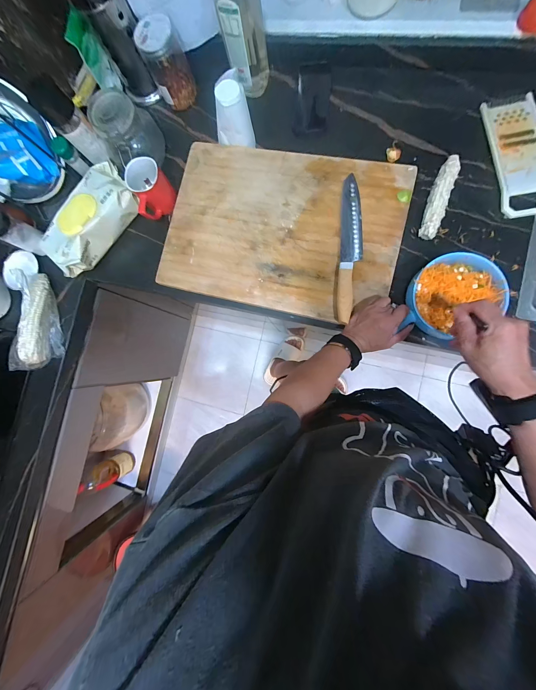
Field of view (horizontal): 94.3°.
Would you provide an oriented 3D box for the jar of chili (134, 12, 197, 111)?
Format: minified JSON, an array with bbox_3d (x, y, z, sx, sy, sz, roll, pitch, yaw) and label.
[{"bbox_3d":[-0.216,-0.605,0.541,0.081,0.110,0.078,-1,86,8],"label":"jar of chili"}]

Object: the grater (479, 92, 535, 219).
[{"bbox_3d":[0.482,-0.363,0.475,0.092,0.017,0.234,-8,85,8],"label":"grater"}]

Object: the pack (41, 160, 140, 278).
[{"bbox_3d":[-0.400,-0.279,0.554,0.107,0.068,0.238,43,93,8],"label":"pack"}]

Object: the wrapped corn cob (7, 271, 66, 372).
[{"bbox_3d":[-0.533,-0.054,0.573,0.055,0.076,0.215,-3,86,8],"label":"wrapped corn cob"}]

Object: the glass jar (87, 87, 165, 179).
[{"bbox_3d":[-0.304,-0.450,0.535,0.100,0.115,0.118,0,87,8],"label":"glass jar"}]

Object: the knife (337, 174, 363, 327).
[{"bbox_3d":[0.166,-0.192,0.493,0.044,0.017,0.291,4,87,8],"label":"knife"}]

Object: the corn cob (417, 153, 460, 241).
[{"bbox_3d":[0.334,-0.286,0.487,0.035,0.027,0.167,18,89,9],"label":"corn cob"}]

